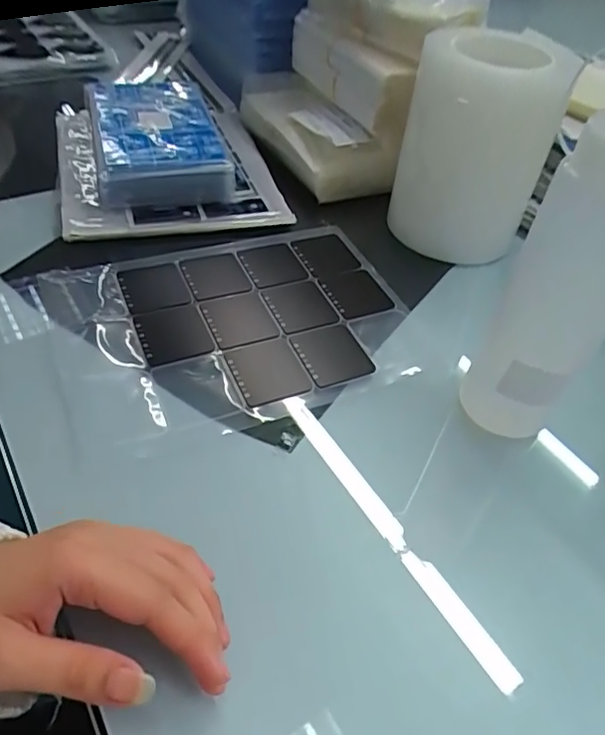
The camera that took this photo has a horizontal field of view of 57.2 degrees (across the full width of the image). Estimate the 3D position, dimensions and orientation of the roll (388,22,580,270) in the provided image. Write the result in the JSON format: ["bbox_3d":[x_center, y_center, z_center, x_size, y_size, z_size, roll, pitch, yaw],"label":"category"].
[{"bbox_3d":[0.155,-0.196,0.500,0.121,0.163,0.127,18,47,10],"label":"roll"}]

